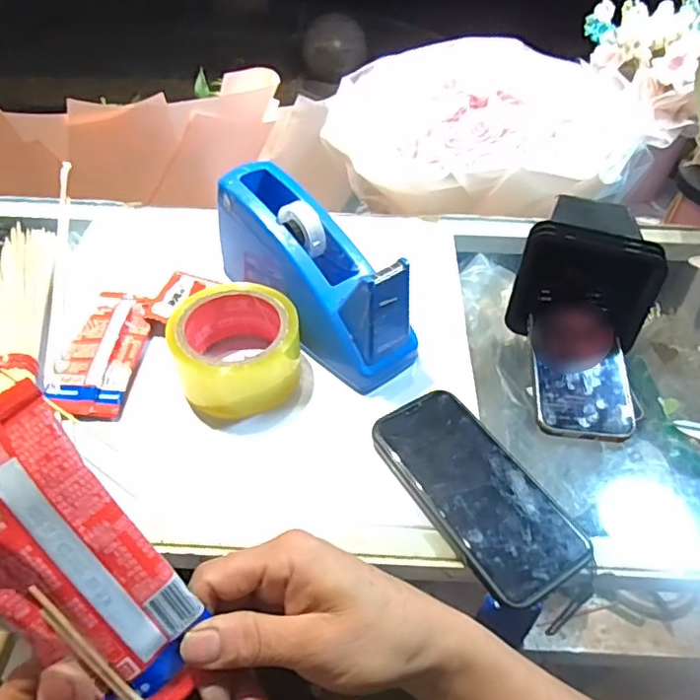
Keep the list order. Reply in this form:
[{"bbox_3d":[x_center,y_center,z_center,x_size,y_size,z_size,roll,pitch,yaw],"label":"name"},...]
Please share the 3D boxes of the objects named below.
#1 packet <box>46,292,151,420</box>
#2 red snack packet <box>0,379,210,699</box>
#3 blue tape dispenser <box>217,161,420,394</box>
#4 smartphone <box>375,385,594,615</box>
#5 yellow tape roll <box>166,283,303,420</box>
[{"bbox_3d":[-0.209,0.000,0.471,0.060,0.021,0.134,3,47,0],"label":"packet"},{"bbox_3d":[-0.105,0.083,0.209,0.056,0.020,0.134,-41,105,-33],"label":"red snack packet"},{"bbox_3d":[-0.033,-0.067,0.485,0.068,0.103,0.206,-31,55,-27],"label":"blue tape dispenser"},{"bbox_3d":[0.085,0.098,0.391,0.077,0.017,0.156,-25,52,-23],"label":"smartphone"},{"bbox_3d":[-0.090,0.001,0.450,0.096,0.061,0.091,1,47,-1],"label":"yellow tape roll"}]

